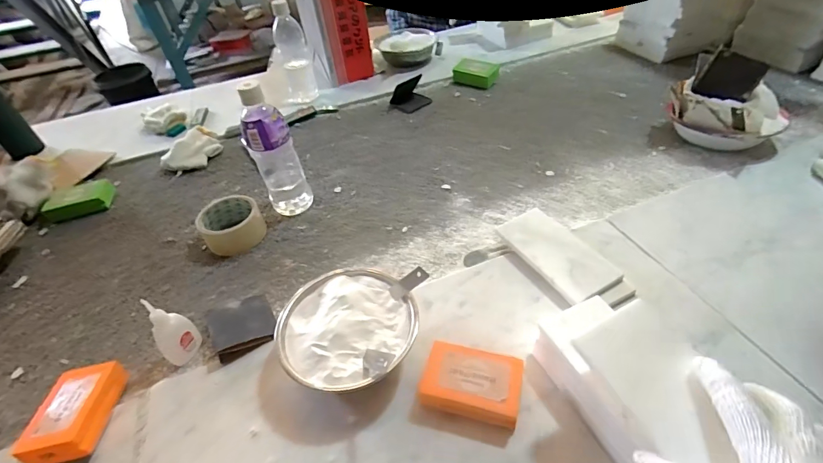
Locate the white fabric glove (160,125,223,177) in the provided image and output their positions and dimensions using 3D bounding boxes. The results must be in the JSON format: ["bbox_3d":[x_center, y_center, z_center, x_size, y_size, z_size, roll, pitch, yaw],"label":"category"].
[{"bbox_3d":[-0.431,-0.159,0.796,0.079,0.041,0.119,18,48,25],"label":"white fabric glove"}]

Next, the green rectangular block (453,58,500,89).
[{"bbox_3d":[0.156,-0.373,0.951,0.097,0.035,0.070,21,50,26],"label":"green rectangular block"}]

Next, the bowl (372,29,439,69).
[{"bbox_3d":[-0.013,-0.476,1.033,0.149,0.069,0.157,-4,44,4],"label":"bowl"}]

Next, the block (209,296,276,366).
[{"bbox_3d":[-0.204,0.111,0.490,0.066,0.033,0.081,-22,45,-15],"label":"block"}]

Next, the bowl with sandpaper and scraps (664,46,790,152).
[{"bbox_3d":[0.524,-0.216,0.664,0.169,0.132,0.149,29,53,33],"label":"bowl with sandpaper and scraps"}]

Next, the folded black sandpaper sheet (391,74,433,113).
[{"bbox_3d":[0.002,-0.304,0.892,0.084,0.045,0.066,-28,46,-21],"label":"folded black sandpaper sheet"}]

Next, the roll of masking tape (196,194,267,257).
[{"bbox_3d":[-0.276,-0.012,0.619,0.089,0.043,0.088,-24,45,-18],"label":"roll of masking tape"}]

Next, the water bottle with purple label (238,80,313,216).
[{"bbox_3d":[-0.208,-0.119,0.608,0.065,0.198,0.067,-19,44,-13],"label":"water bottle with purple label"}]

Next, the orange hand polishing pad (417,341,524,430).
[{"bbox_3d":[0.060,0.152,0.397,0.091,0.035,0.066,8,45,15],"label":"orange hand polishing pad"}]

